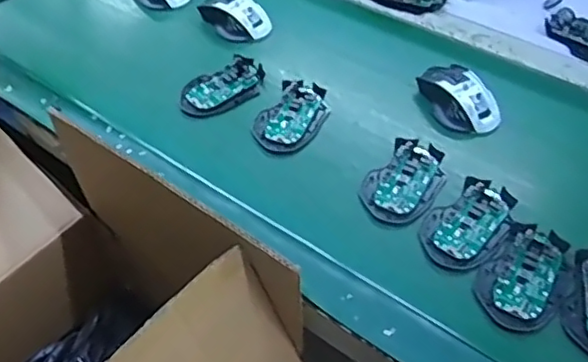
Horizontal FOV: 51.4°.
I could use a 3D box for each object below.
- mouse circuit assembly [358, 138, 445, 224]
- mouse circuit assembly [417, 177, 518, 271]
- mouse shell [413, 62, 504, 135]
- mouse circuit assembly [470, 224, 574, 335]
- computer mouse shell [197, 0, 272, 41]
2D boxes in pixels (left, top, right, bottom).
[{"bbox_3d":[0.120,-0.001,0.661,0.071,0.015,0.110,29,55,24],"label":"mouse circuit assembly"},{"bbox_3d":[0.178,0.044,0.620,0.112,0.014,0.073,-36,57,-26],"label":"mouse circuit assembly"},{"bbox_3d":[0.201,-0.102,0.732,0.075,0.039,0.103,-13,50,-10],"label":"mouse shell"},{"bbox_3d":[0.220,0.091,0.577,0.071,0.014,0.113,34,57,27],"label":"mouse circuit assembly"},{"bbox_3d":[-0.083,-0.237,0.866,0.068,0.025,0.106,-31,55,-23],"label":"computer mouse shell"}]

